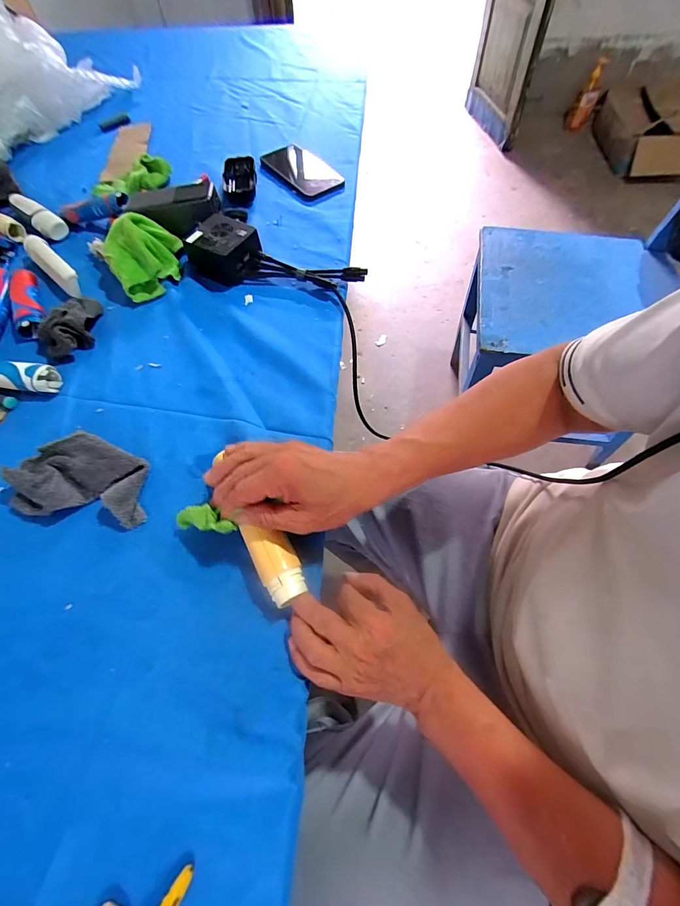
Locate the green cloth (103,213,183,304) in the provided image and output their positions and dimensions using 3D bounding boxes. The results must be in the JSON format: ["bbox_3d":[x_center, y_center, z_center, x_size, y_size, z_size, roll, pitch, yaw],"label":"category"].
[{"bbox_3d":[-0.261,-0.267,0.502,0.099,0.062,0.087,-29,65,-13],"label":"green cloth"}]

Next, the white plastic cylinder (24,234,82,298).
[{"bbox_3d":[-0.410,-0.269,0.528,0.030,0.025,0.155,-41,69,-18],"label":"white plastic cylinder"}]

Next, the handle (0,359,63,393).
[{"bbox_3d":[-0.396,-0.093,0.436,0.131,0.023,0.031,7,63,5],"label":"handle"}]

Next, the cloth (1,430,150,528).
[{"bbox_3d":[-0.260,0.022,0.377,0.135,0.027,0.087,6,62,4],"label":"cloth"}]

